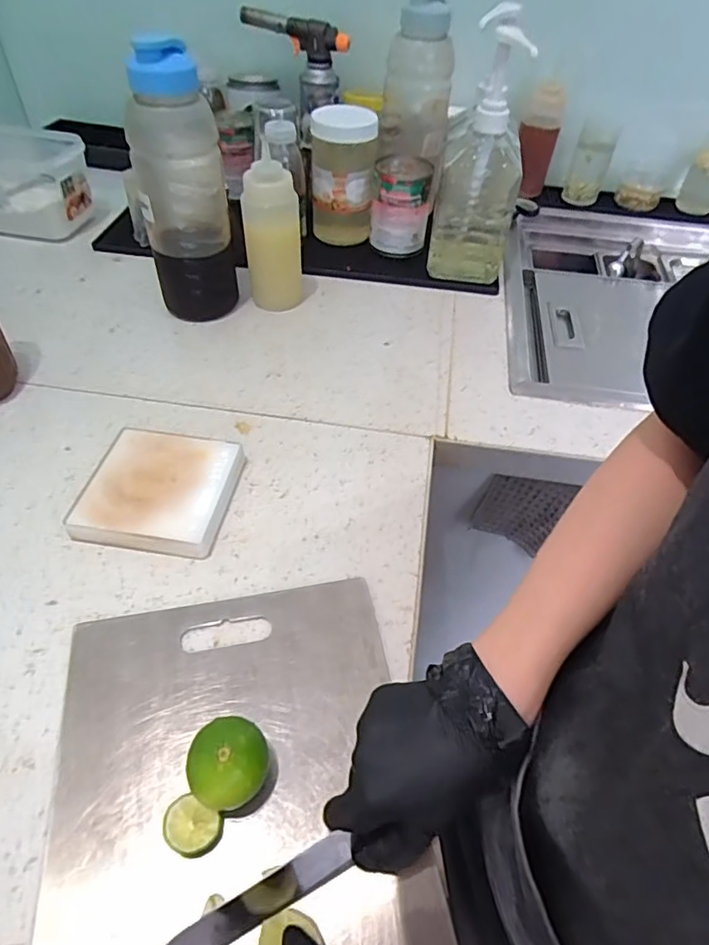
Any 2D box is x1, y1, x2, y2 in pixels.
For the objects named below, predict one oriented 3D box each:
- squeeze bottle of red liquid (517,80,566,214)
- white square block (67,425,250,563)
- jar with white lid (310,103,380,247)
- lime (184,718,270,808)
[{"bbox_3d":[0.302,-0.539,0.939,0.062,0.173,0.058,15,49,9],"label":"squeeze bottle of red liquid"},{"bbox_3d":[-0.176,0.016,0.514,0.123,0.025,0.120,8,48,2],"label":"white square block"},{"bbox_3d":[-0.016,-0.428,0.814,0.091,0.166,0.085,0,48,-4],"label":"jar with white lid"},{"bbox_3d":[-0.078,0.181,0.347,0.047,0.050,0.047,2,48,-2],"label":"lime"}]

